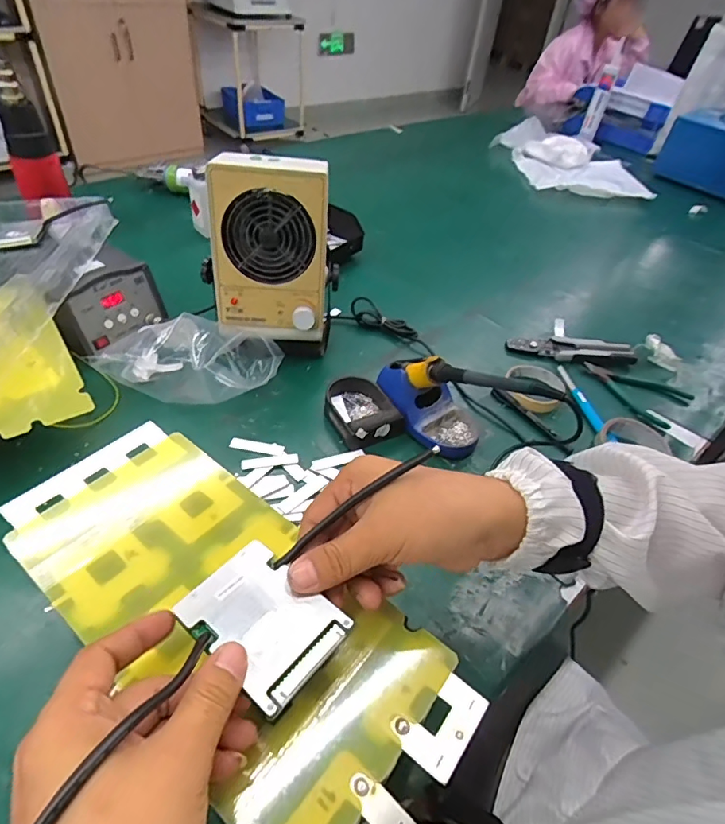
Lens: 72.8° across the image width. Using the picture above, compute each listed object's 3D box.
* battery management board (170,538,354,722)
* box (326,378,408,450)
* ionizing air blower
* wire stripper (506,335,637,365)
[{"bbox_3d":[-0.054,0.111,0.266,0.080,0.005,0.059,32,49,26],"label":"battery management board"},{"bbox_3d":[-0.006,-0.005,0.637,0.079,0.033,0.112,-16,49,-22],"label":"box"},{"bbox_3d":[-0.118,-0.192,0.662,0.162,0.258,0.119,-3,46,-10],"label":"ionizing air blower"},{"bbox_3d":[0.337,-0.105,0.791,0.200,0.017,0.054,8,45,1],"label":"wire stripper"}]

